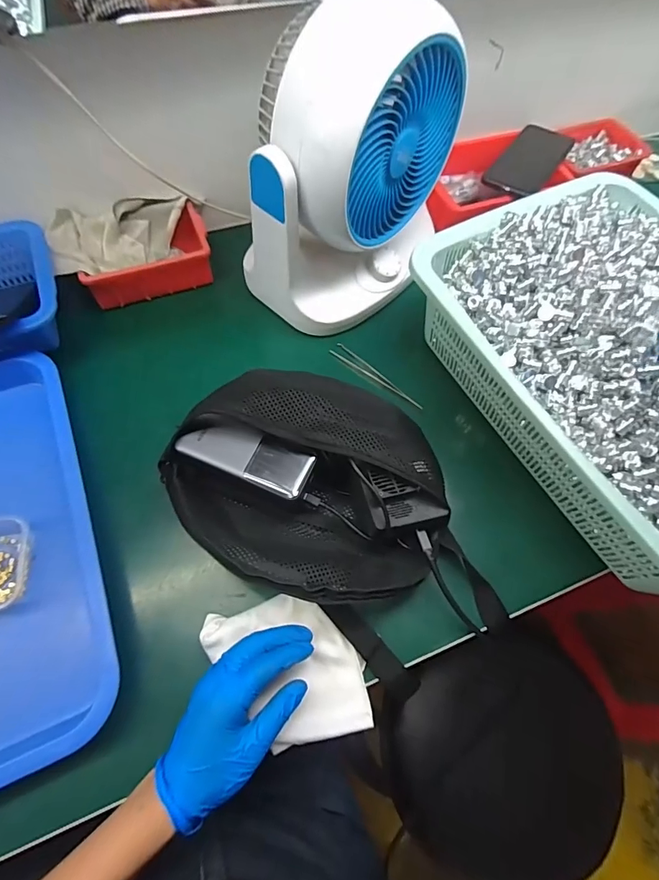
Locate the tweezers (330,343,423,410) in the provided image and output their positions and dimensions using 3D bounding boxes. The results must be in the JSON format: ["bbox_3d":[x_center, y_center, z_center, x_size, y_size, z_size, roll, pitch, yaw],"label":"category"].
[{"bbox_3d":[0.057,-0.076,0.507,0.128,0.009,0.017,36,68,13],"label":"tweezers"}]

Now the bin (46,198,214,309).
[{"bbox_3d":[-0.234,-0.229,0.524,0.167,0.058,0.100,-18,67,-11],"label":"bin"}]

